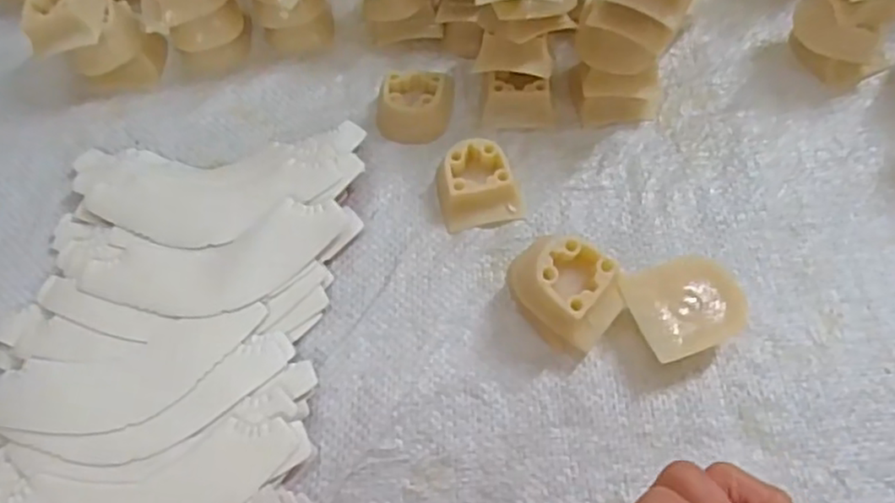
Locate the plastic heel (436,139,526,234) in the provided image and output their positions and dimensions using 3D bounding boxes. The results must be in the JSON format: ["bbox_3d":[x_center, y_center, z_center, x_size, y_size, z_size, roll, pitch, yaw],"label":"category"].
[{"bbox_3d":[0.013,-0.032,0.313,0.037,0.016,0.040,-16,62,-7],"label":"plastic heel"}]

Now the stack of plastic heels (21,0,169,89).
[{"bbox_3d":[-0.186,-0.115,0.345,0.054,0.043,0.043,12,62,9],"label":"stack of plastic heels"}]

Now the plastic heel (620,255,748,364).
[{"bbox_3d":[0.100,0.024,0.278,0.045,0.020,0.041,-17,62,-7],"label":"plastic heel"}]

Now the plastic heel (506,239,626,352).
[{"bbox_3d":[0.051,0.017,0.275,0.043,0.035,0.035,40,70,21],"label":"plastic heel"}]

